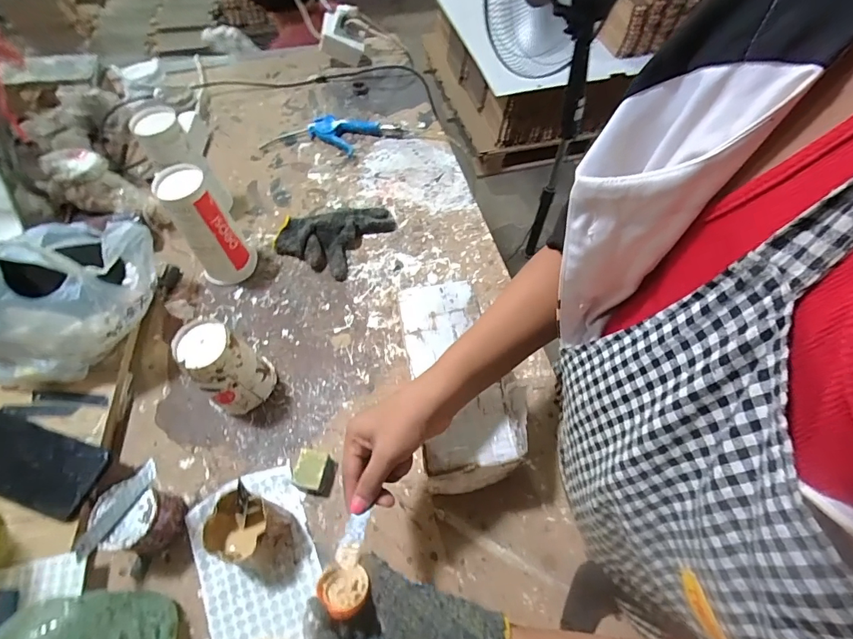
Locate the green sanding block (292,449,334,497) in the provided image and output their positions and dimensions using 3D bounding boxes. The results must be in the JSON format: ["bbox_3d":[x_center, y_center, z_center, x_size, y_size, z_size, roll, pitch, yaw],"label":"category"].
[{"bbox_3d":[-0.135,0.180,0.513,0.041,0.027,0.044,10,61,10],"label":"green sanding block"}]

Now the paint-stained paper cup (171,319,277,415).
[{"bbox_3d":[-0.247,0.060,0.535,0.074,0.122,0.083,31,65,18],"label":"paint-stained paper cup"}]

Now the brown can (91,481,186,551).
[{"bbox_3d":[-0.306,0.217,0.467,0.067,0.075,0.063,0,60,0],"label":"brown can"}]

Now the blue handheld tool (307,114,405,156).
[{"bbox_3d":[-0.144,-0.351,0.823,0.184,0.018,0.087,17,62,14],"label":"blue handheld tool"}]

